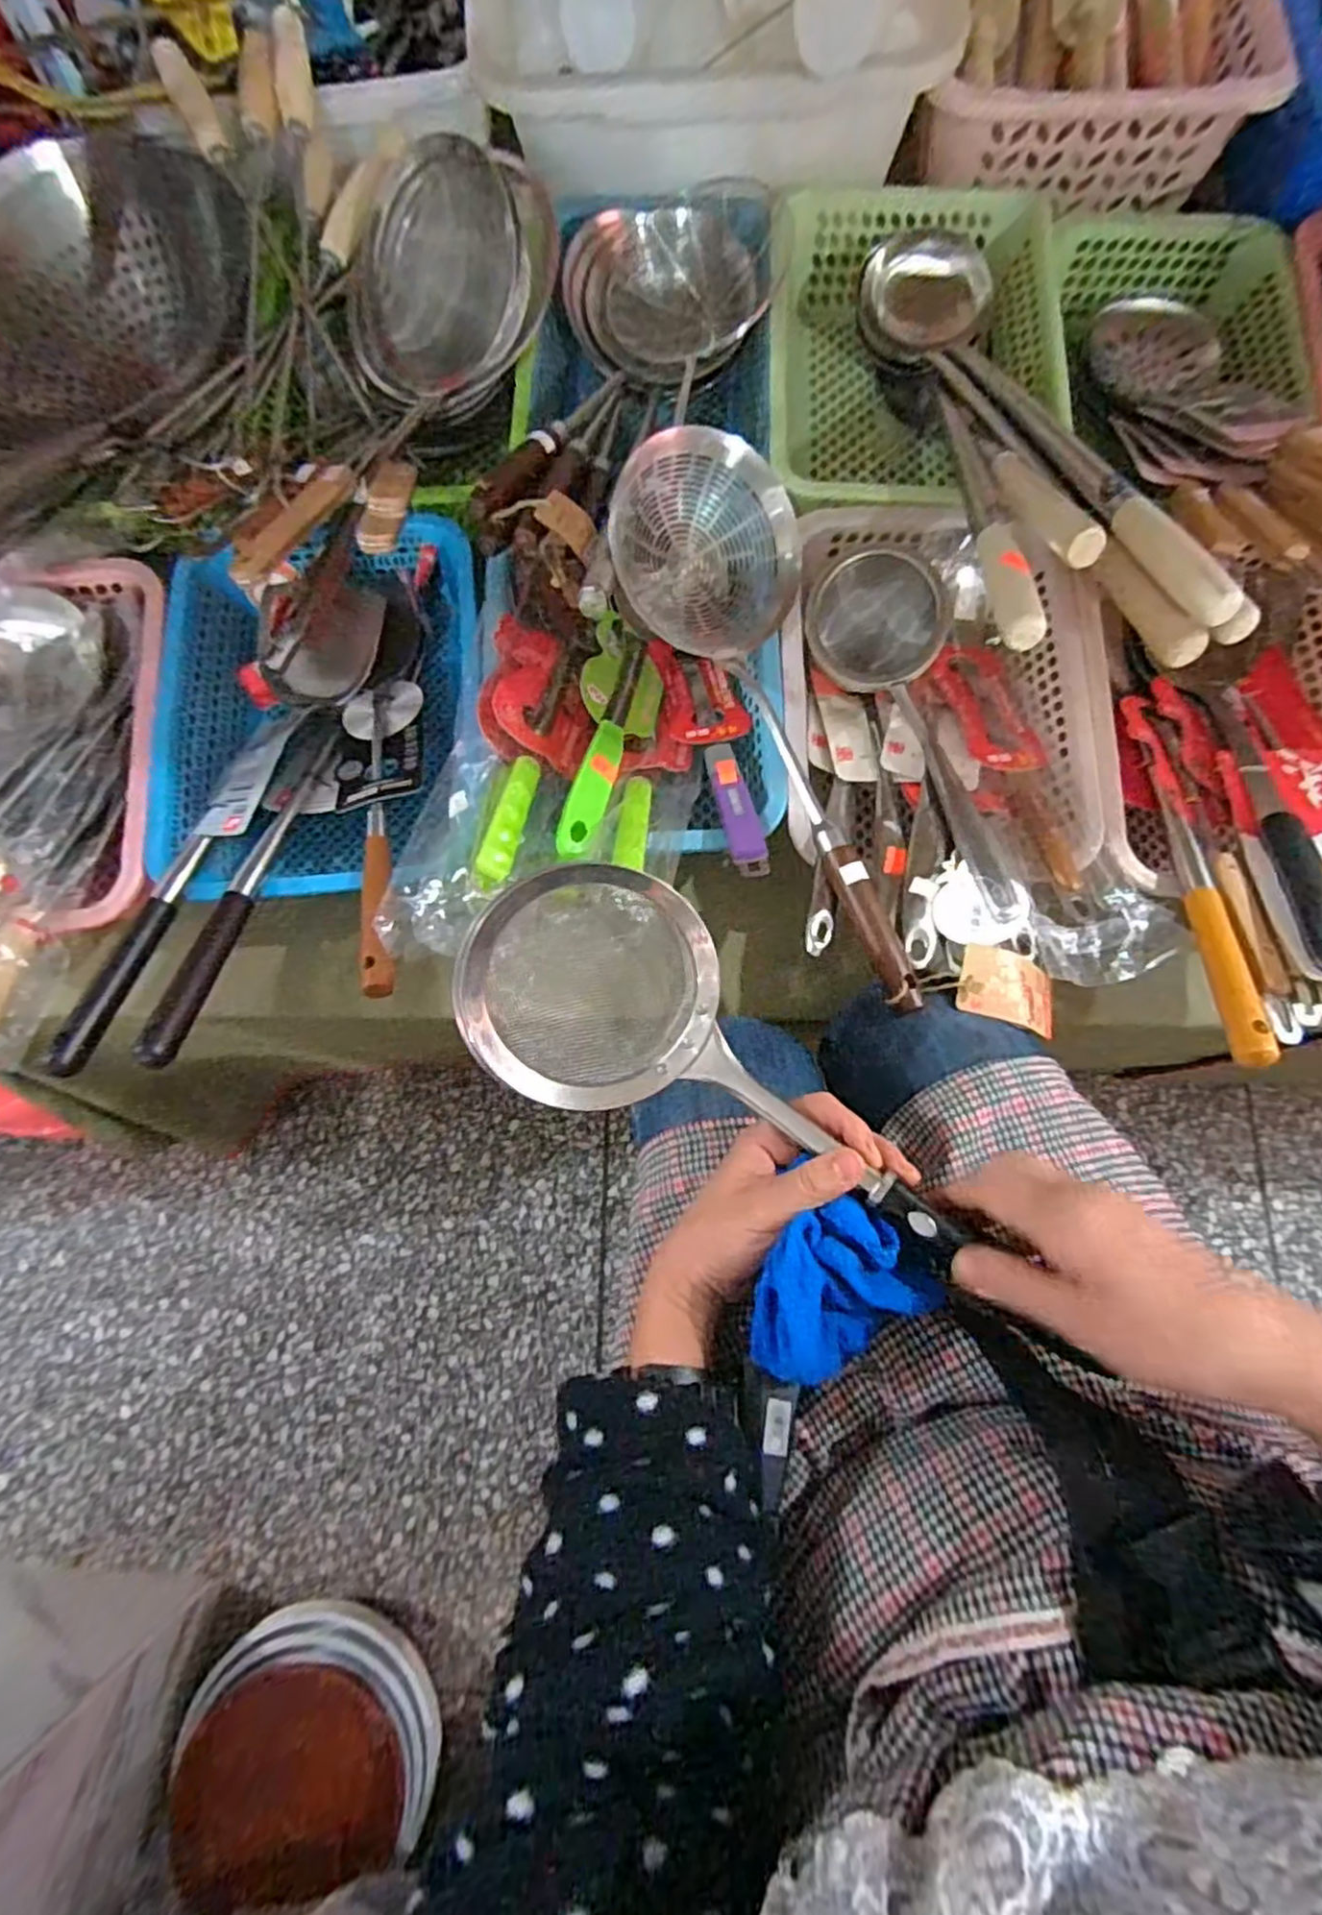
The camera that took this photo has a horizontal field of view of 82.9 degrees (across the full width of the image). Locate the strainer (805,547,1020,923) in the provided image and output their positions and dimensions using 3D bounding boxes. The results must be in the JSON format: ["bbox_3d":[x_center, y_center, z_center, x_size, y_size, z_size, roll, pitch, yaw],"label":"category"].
[{"bbox_3d":[0.190,-0.163,0.545,0.094,0.077,0.300,-15,76,-3],"label":"strainer"}]

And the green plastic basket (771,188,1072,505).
[{"bbox_3d":[0.216,-0.522,0.671,0.241,0.086,0.343,2,76,1],"label":"green plastic basket"}]

